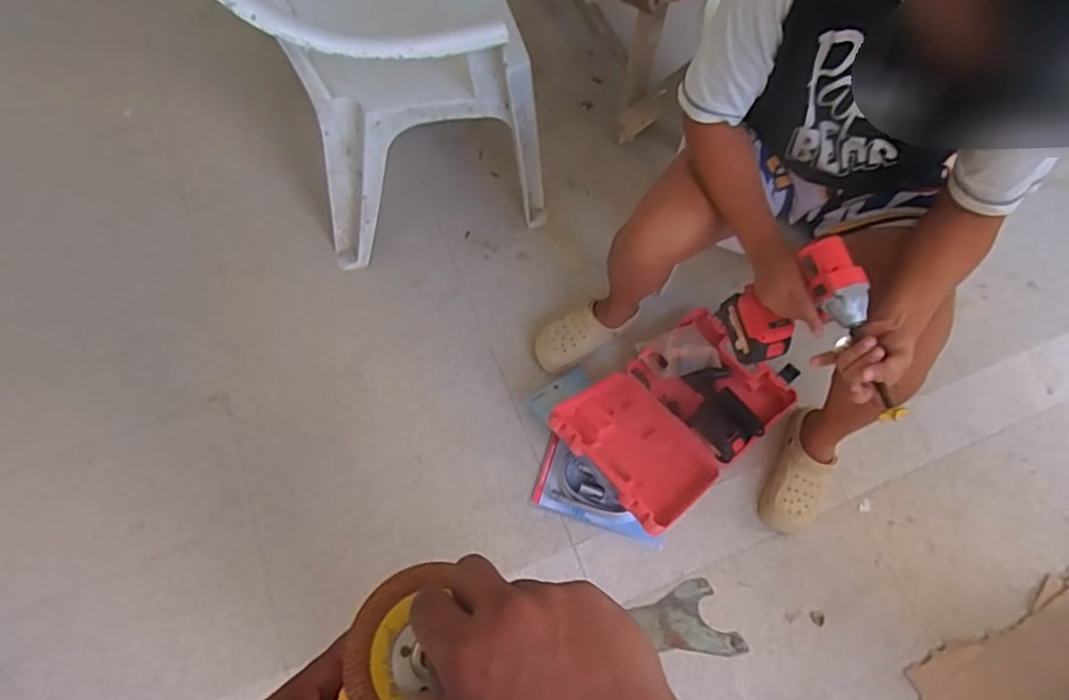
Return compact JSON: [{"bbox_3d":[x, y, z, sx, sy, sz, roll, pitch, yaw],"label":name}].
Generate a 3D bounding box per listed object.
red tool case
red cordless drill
[{"bbox_3d":[0.297,0.124,1.258,0.510,0.162,0.308,-36,72,-16],"label":"red tool case"},{"bbox_3d":[0.377,-0.062,0.905,0.092,0.236,0.163,-21,68,-9],"label":"red cordless drill"}]

